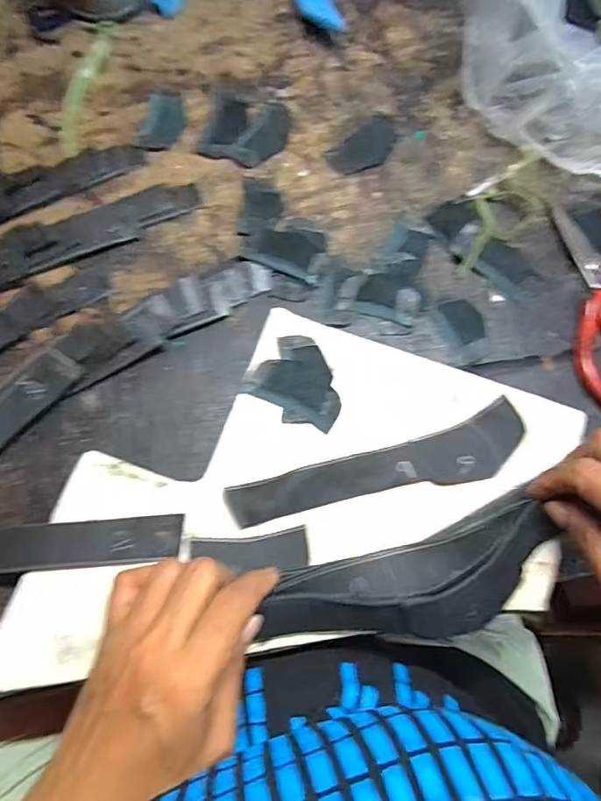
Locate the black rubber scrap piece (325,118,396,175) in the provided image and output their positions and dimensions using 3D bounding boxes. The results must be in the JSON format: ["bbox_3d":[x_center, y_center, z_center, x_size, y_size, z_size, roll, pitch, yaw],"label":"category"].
[{"bbox_3d":[0.055,-0.212,0.415,0.065,0.004,0.037,-41,77,-12],"label":"black rubber scrap piece"}]

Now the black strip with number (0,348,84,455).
[{"bbox_3d":[-0.206,0.016,0.336,0.033,0.007,0.127,43,82,-2],"label":"black strip with number"}]

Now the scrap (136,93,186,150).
[{"bbox_3d":[-0.117,-0.240,0.423,0.034,0.004,0.060,9,72,2],"label":"scrap"}]

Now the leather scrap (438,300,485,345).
[{"bbox_3d":[0.124,-0.061,0.371,0.024,0.004,0.036,-27,74,-9],"label":"leather scrap"}]

